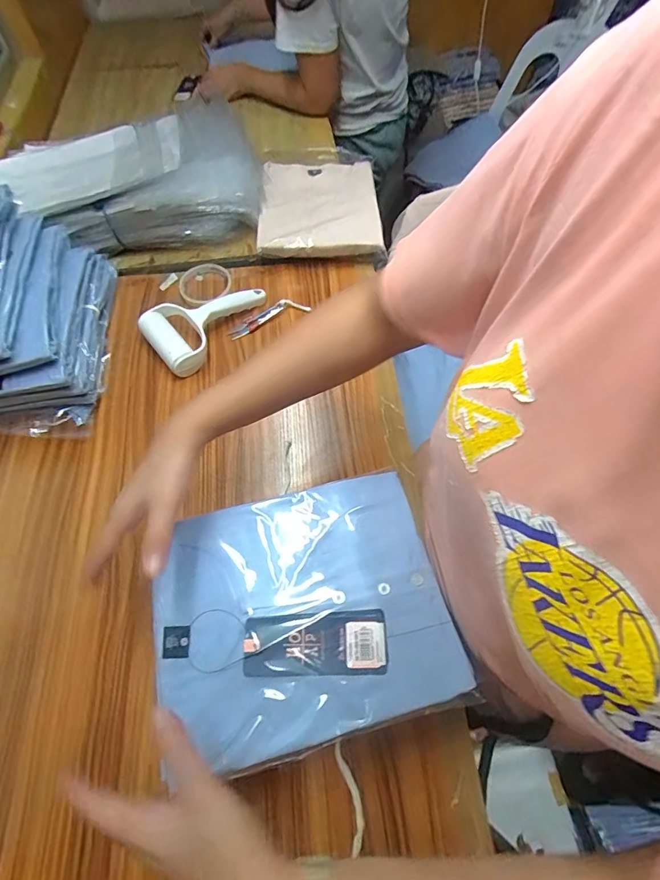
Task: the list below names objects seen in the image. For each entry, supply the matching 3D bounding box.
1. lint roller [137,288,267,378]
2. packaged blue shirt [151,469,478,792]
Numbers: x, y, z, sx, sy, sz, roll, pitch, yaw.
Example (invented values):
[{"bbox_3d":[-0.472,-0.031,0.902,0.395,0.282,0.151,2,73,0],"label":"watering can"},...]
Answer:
[{"bbox_3d":[-0.177,-0.181,0.639,0.190,0.035,0.114,-33,65,-15],"label":"lint roller"},{"bbox_3d":[-0.027,0.147,0.377,0.248,0.014,0.203,-16,63,-7],"label":"packaged blue shirt"}]

